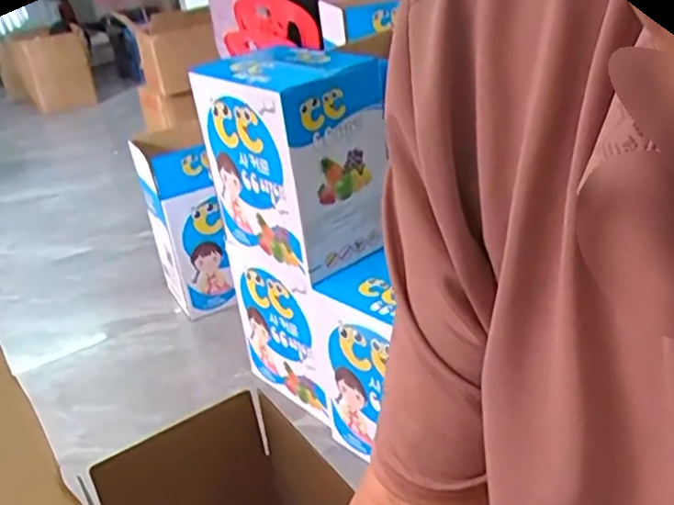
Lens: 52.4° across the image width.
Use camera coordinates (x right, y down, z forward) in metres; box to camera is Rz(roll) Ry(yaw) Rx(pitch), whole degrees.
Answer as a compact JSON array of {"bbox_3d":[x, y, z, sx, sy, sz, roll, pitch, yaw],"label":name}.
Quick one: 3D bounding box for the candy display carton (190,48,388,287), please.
[{"bbox_3d":[-0.096,-0.182,1.320,0.329,0.354,0.231,19,37,40],"label":"candy display carton"}]

